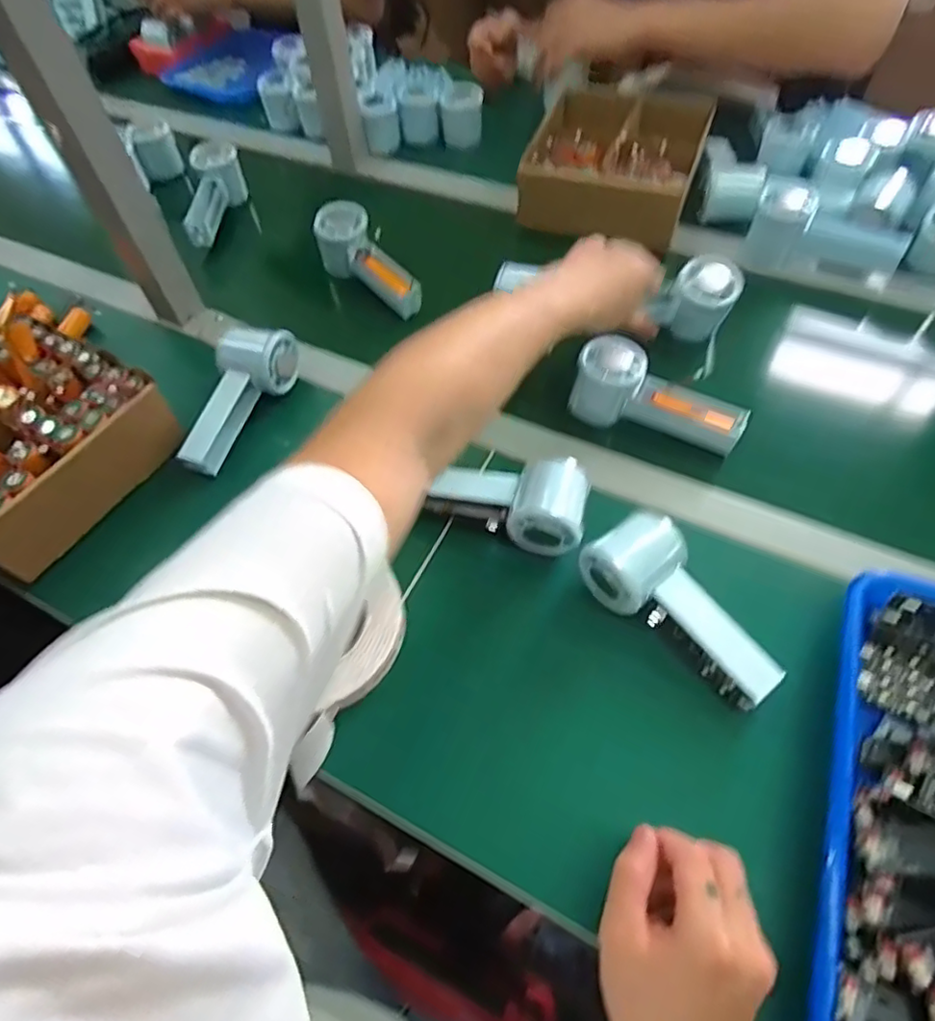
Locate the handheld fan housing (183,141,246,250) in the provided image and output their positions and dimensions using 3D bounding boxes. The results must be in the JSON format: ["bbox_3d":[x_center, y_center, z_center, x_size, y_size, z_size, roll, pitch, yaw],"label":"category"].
[{"bbox_3d":[-0.316,-0.398,0.742,0.044,0.055,0.138,-3,58,2],"label":"handheld fan housing"}]

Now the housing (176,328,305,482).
[{"bbox_3d":[-0.221,-0.108,0.566,0.053,0.066,0.157,26,80,18],"label":"housing"}]

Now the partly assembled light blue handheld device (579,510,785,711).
[{"bbox_3d":[0.155,0.068,0.427,0.071,0.040,0.151,-36,63,-17],"label":"partly assembled light blue handheld device"}]

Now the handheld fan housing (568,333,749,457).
[{"bbox_3d":[0.171,-0.104,0.531,0.147,0.065,0.050,17,61,14],"label":"handheld fan housing"}]

